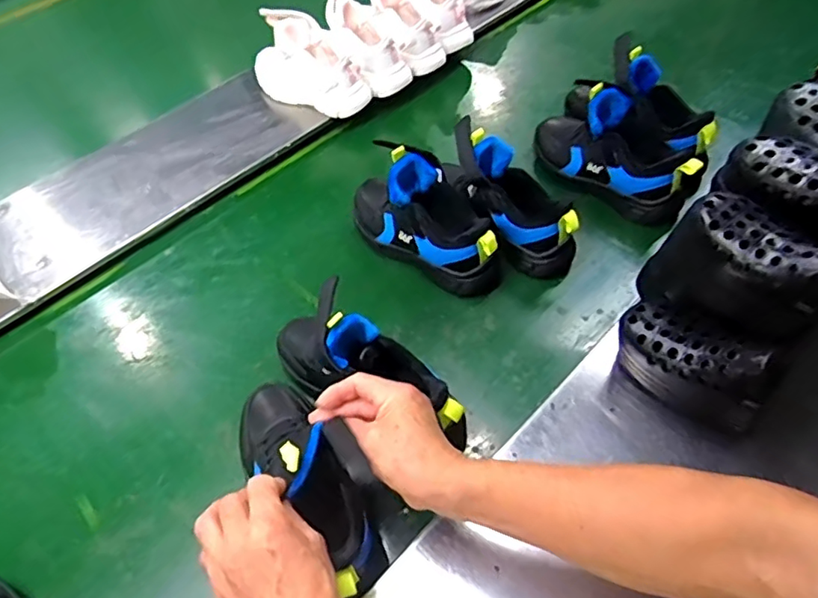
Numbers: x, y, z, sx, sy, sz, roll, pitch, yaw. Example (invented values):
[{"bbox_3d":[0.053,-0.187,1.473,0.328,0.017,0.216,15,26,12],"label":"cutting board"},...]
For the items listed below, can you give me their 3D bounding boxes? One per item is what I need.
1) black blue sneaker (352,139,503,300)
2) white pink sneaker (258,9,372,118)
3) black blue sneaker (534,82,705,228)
[{"bbox_3d":[0.010,-0.117,0.733,0.105,0.129,0.248,-36,57,-20],"label":"black blue sneaker"},{"bbox_3d":[-0.168,-0.392,0.955,0.203,0.150,0.089,23,59,22],"label":"white pink sneaker"},{"bbox_3d":[0.283,-0.213,0.800,0.250,0.129,0.102,33,63,27],"label":"black blue sneaker"}]

